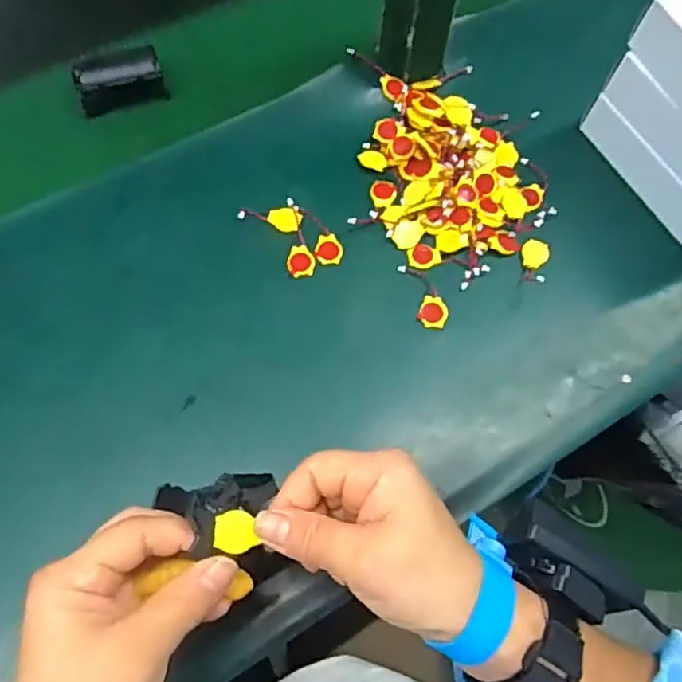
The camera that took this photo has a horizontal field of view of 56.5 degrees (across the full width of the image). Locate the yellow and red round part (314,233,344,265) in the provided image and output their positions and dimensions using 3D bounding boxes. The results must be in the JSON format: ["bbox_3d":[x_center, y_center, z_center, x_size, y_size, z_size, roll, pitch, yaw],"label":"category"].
[{"bbox_3d":[-0.009,-0.067,0.473,0.020,0.006,0.023,16,67,4],"label":"yellow and red round part"}]

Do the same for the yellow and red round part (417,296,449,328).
[{"bbox_3d":[0.067,-0.021,0.456,0.020,0.004,0.023,21,68,6],"label":"yellow and red round part"}]

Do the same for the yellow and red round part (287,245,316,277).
[{"bbox_3d":[-0.029,-0.058,0.467,0.020,0.004,0.023,14,80,1],"label":"yellow and red round part"}]

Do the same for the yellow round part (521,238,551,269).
[{"bbox_3d":[0.148,-0.067,0.481,0.021,0.004,0.026,12,67,2],"label":"yellow round part"}]

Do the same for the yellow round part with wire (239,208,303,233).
[{"bbox_3d":[-0.053,-0.094,0.478,0.045,0.007,0.020,11,67,2],"label":"yellow round part with wire"}]

